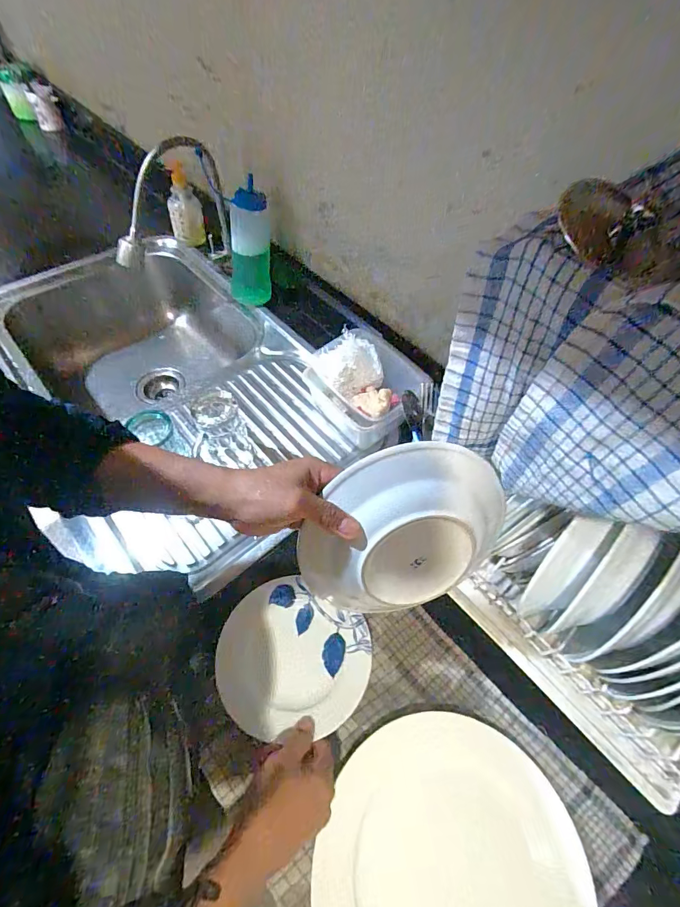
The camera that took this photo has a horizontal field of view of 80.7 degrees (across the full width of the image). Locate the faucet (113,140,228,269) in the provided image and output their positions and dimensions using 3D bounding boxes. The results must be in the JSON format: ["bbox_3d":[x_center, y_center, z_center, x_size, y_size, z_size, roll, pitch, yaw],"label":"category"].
[{"bbox_3d":[-0.348,-0.483,0.810,0.240,0.236,0.122,-19,60,-15],"label":"faucet"}]

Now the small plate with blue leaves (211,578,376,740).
[{"bbox_3d":[-0.061,0.252,0.495,0.183,0.028,0.166,30,60,15],"label":"small plate with blue leaves"}]

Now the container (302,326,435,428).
[{"bbox_3d":[0.043,-0.125,0.661,0.187,0.071,0.158,33,61,17],"label":"container"}]

